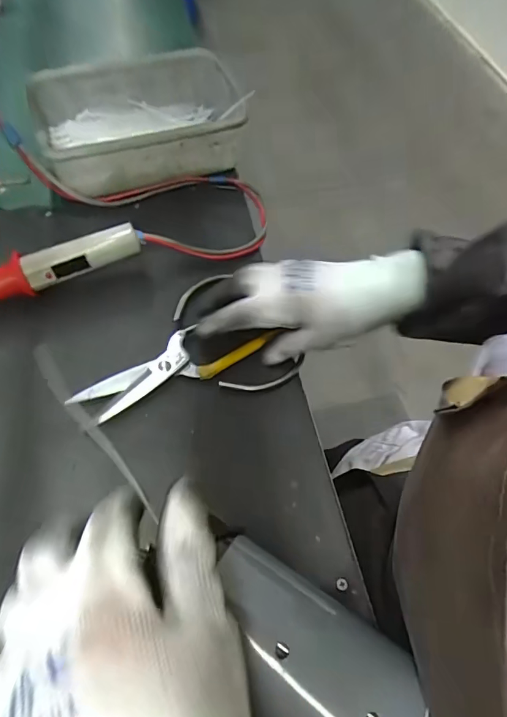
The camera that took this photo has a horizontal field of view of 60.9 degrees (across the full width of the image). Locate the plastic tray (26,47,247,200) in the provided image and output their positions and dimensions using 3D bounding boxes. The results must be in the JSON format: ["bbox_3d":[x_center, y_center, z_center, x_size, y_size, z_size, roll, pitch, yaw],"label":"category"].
[{"bbox_3d":[-0.125,-0.268,0.497,0.225,0.071,0.159,-21,62,-15],"label":"plastic tray"}]

